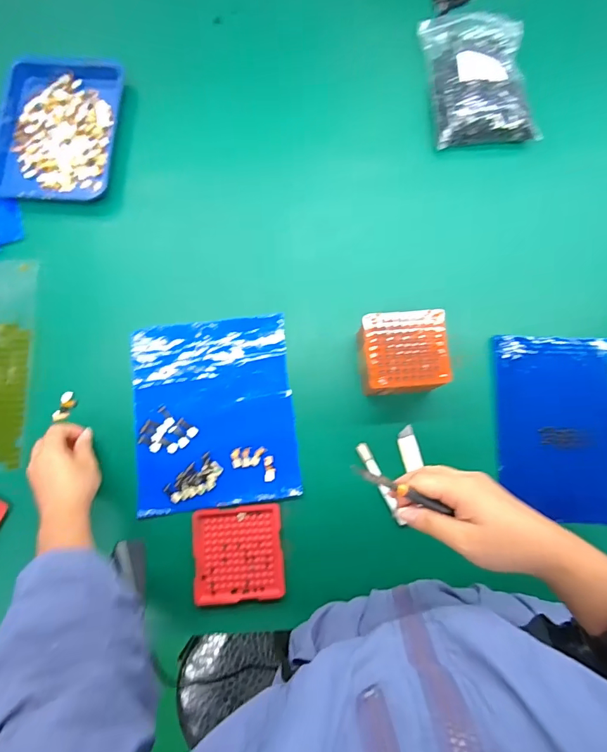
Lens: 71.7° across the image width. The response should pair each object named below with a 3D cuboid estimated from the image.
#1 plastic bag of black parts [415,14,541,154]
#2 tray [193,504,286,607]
[{"bbox_3d":[0.245,-0.416,0.582,0.139,0.034,0.195,-7,80,-1],"label":"plastic bag of black parts"},{"bbox_3d":[-0.075,0.204,0.483,0.100,0.011,0.100,-5,80,0],"label":"tray"}]

